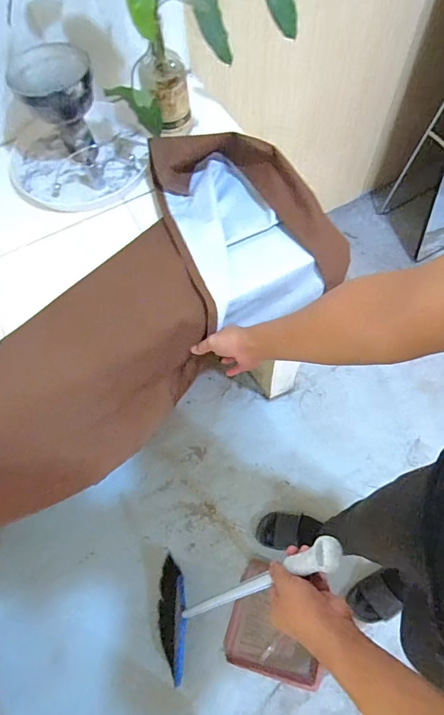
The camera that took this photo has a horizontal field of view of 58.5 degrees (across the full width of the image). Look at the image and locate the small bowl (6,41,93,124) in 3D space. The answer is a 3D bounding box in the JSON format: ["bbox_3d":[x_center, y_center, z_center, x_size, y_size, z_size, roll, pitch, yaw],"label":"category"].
[{"bbox_3d":[-0.313,-0.505,0.736,0.135,0.060,0.136,-25,68,-7],"label":"small bowl"}]

